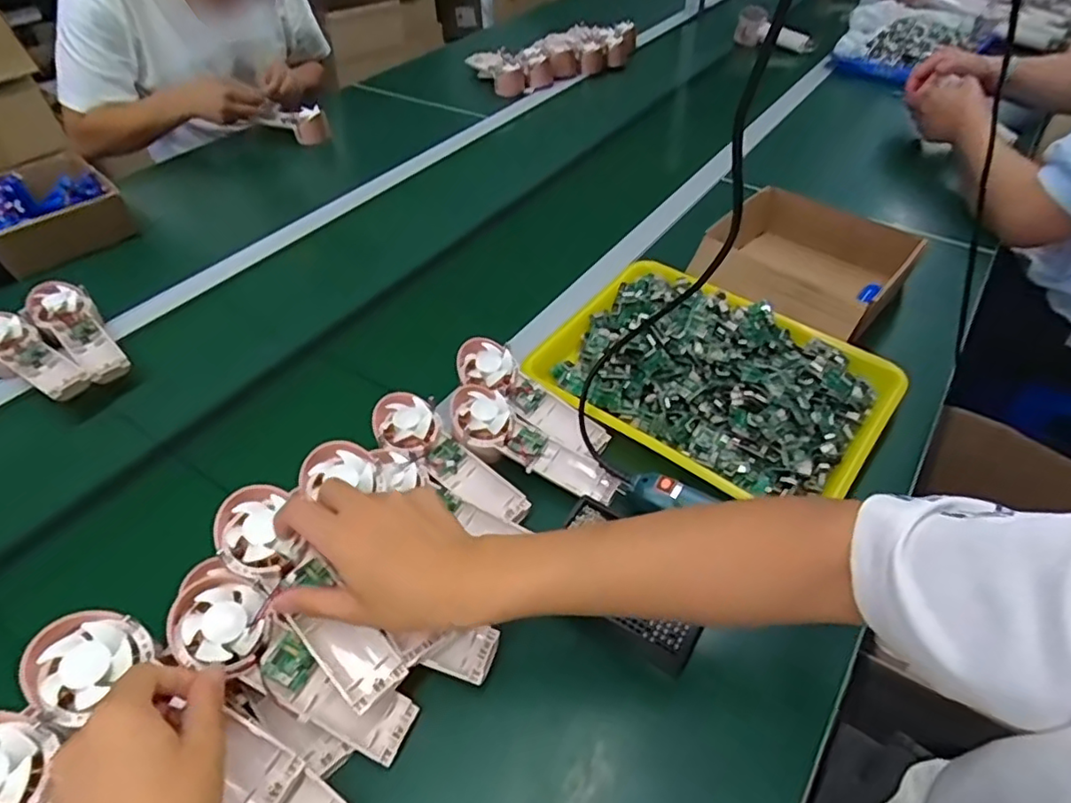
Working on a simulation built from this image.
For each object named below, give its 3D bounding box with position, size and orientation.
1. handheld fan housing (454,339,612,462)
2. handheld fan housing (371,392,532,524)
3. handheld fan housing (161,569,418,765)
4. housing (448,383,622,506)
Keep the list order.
[{"bbox_3d":[-0.005,-0.003,0.620,0.176,0.027,0.050,36,56,13],"label":"handheld fan housing"},{"bbox_3d":[-0.079,0.052,0.563,0.177,0.039,0.057,29,54,26],"label":"handheld fan housing"},{"bbox_3d":[-0.164,0.183,0.411,0.176,0.027,0.053,38,52,-6],"label":"handheld fan housing"},{"bbox_3d":[-0.002,0.039,0.578,0.175,0.032,0.059,31,53,7],"label":"housing"}]

